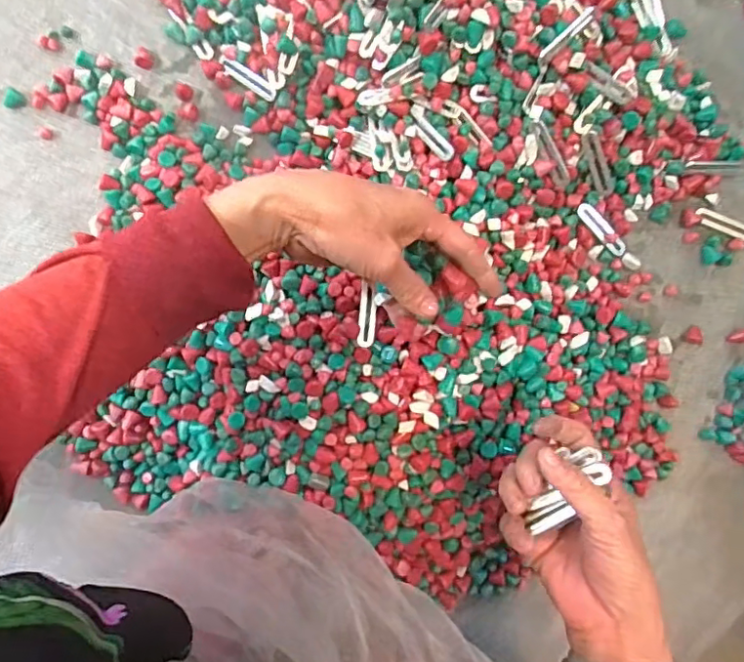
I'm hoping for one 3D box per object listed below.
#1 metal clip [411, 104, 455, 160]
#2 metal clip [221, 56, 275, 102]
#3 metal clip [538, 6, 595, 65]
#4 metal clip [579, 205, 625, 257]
[{"bbox_3d":[0.047,-0.156,0.442,0.013,0.007,0.053,-33,76,1],"label":"metal clip"},{"bbox_3d":[-0.104,-0.212,0.470,0.055,0.011,0.011,35,92,-2],"label":"metal clip"},{"bbox_3d":[0.144,-0.219,0.416,0.051,0.010,0.007,-43,93,2],"label":"metal clip"},{"bbox_3d":[0.192,-0.084,0.467,0.055,0.009,0.012,42,92,-17],"label":"metal clip"}]

